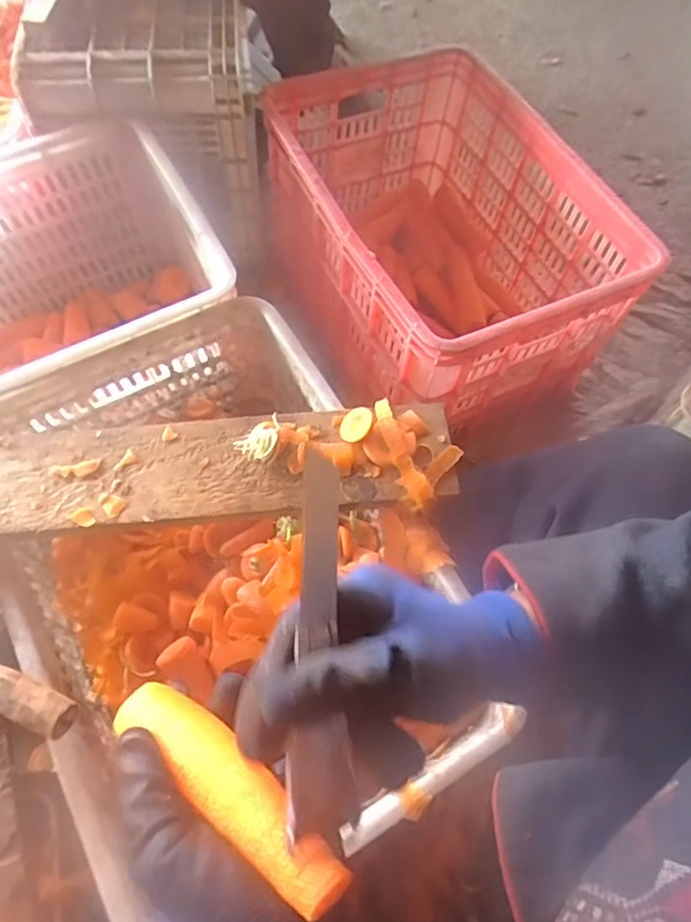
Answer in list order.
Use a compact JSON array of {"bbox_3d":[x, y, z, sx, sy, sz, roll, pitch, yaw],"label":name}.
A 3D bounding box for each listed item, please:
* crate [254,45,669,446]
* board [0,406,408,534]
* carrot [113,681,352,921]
[{"bbox_3d":[0.130,-0.317,0.907,0.372,0.296,0.526,-27,68,-15],"label":"crate"},{"bbox_3d":[-0.202,0.008,0.555,0.489,0.023,0.106,-5,64,-6],"label":"board"},{"bbox_3d":[-0.060,0.153,0.290,0.149,0.025,0.031,24,61,38],"label":"carrot"}]

